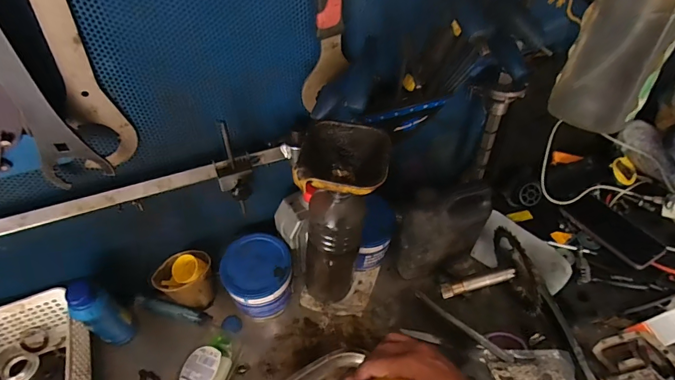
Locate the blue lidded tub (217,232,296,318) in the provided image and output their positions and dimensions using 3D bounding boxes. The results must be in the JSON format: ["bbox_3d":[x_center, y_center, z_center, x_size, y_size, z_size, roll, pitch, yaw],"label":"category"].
[{"bbox_3d":[-0.121,0.136,0.611,0.101,0.089,0.097,0,50,0],"label":"blue lidded tub"}]

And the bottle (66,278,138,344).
[{"bbox_3d":[-0.326,0.177,0.546,0.037,0.155,0.044,30,56,23],"label":"bottle"}]

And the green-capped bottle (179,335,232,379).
[{"bbox_3d":[-0.190,0.264,0.547,0.055,0.039,0.123,12,51,23],"label":"green-capped bottle"}]

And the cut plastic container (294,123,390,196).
[{"bbox_3d":[0.007,-0.026,0.438,0.097,0.060,0.092,5,50,4],"label":"cut plastic container"}]

